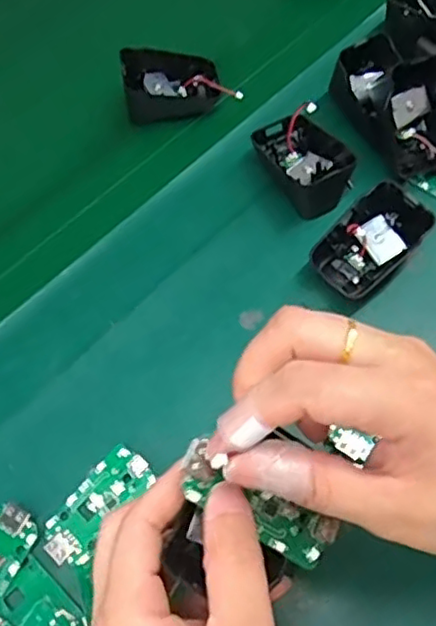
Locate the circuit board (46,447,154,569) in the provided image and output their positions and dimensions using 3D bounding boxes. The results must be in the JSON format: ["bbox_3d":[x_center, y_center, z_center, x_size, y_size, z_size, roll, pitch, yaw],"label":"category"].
[{"bbox_3d":[-0.063,0.099,0.327,0.027,0.008,0.063,38,70,14],"label":"circuit board"}]

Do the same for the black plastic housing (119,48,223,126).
[{"bbox_3d":[-0.033,-0.165,0.453,0.066,0.031,0.044,-9,66,-6],"label":"black plastic housing"}]

